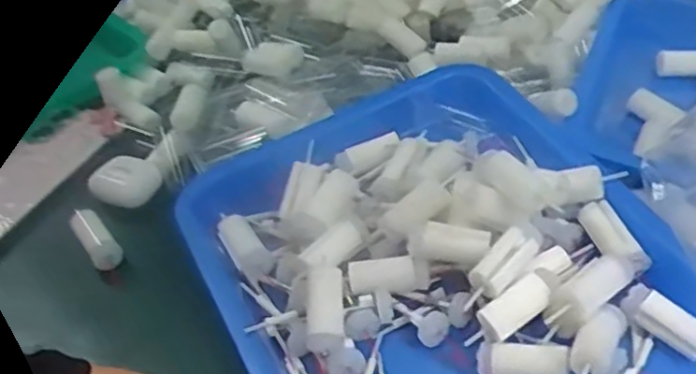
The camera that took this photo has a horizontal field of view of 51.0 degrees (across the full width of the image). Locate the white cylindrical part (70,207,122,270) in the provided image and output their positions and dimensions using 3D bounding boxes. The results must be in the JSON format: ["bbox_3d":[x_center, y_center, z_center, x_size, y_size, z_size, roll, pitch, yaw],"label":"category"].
[{"bbox_3d":[-0.174,0.036,0.502,0.021,0.019,0.047,-29,47,-25],"label":"white cylindrical part"}]

